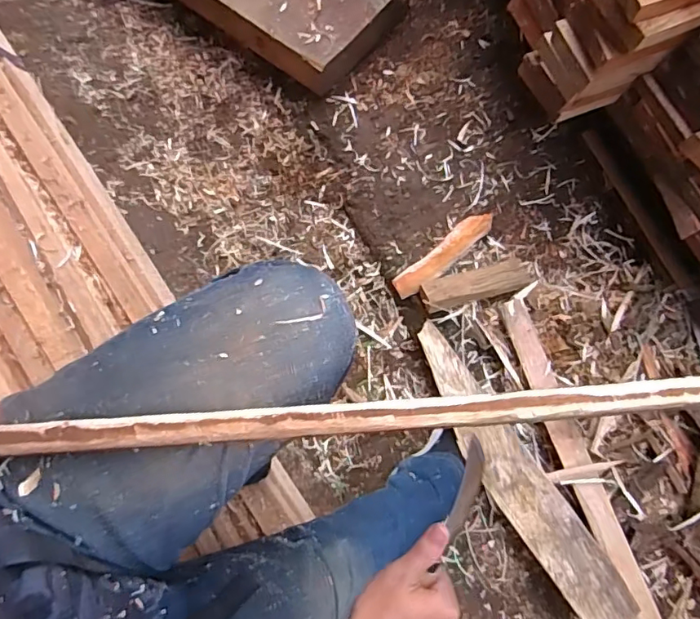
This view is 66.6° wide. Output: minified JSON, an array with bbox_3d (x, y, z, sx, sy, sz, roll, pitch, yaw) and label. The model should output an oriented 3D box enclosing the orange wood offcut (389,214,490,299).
[{"bbox_3d":[0.197,-0.116,1.113,0.256,0.019,0.056,-39,76,-13],"label":"orange wood offcut"}]

